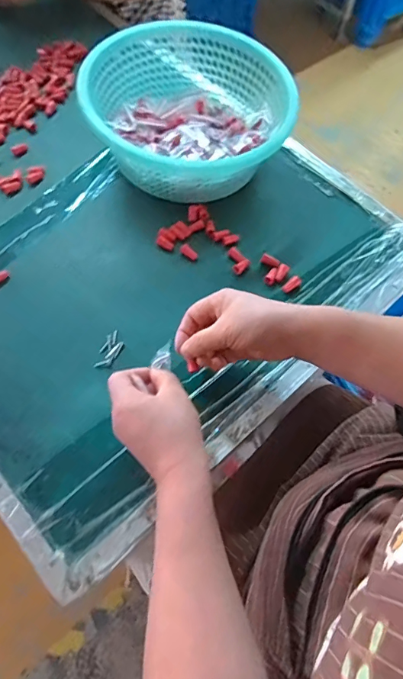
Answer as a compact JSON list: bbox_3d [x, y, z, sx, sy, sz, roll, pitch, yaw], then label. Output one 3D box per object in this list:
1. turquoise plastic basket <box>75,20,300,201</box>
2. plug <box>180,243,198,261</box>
[{"bbox_3d":[-0.025,-0.307,0.598,0.246,0.103,0.252,1,66,-3],"label":"turquoise plastic basket"},{"bbox_3d":[-0.016,-0.114,0.569,0.027,0.007,0.014,40,69,14],"label":"plug"}]

